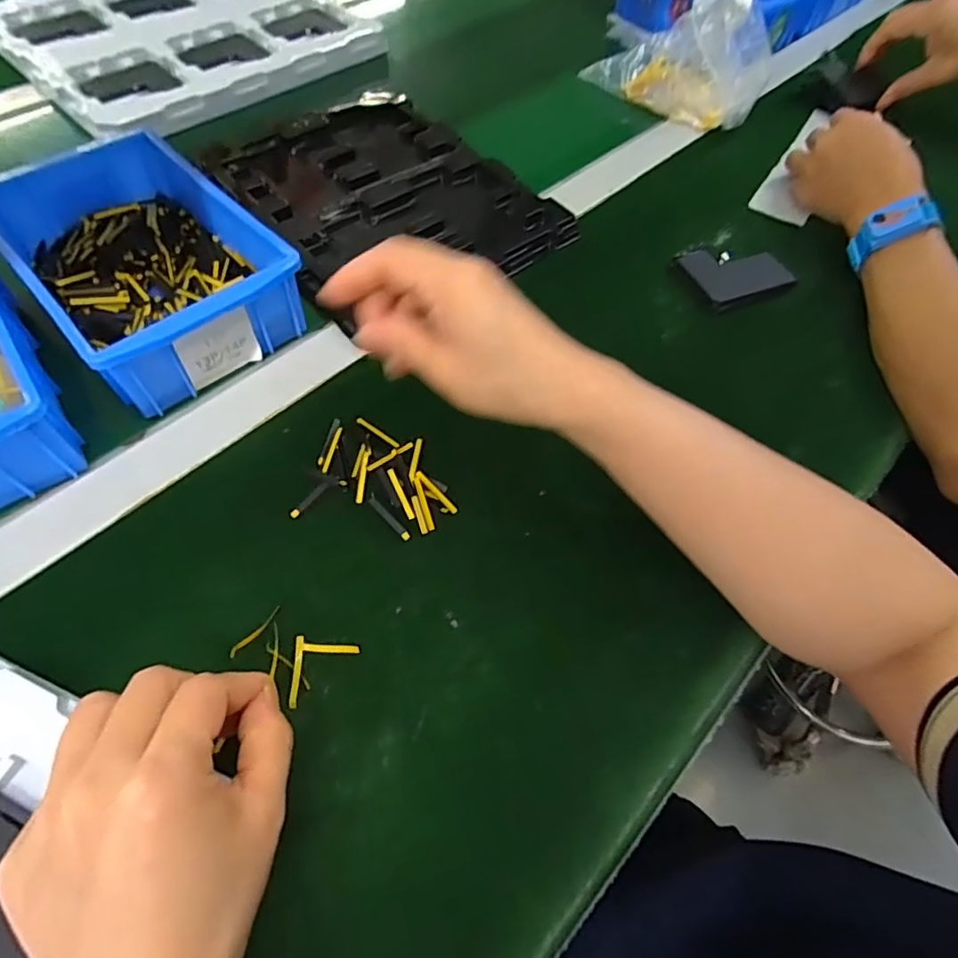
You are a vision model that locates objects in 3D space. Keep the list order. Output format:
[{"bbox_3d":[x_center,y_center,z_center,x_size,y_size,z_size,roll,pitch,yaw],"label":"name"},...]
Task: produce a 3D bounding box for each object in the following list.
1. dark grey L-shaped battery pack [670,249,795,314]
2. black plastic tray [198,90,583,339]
[{"bbox_3d":[0.208,-0.168,0.455,0.083,0.008,0.057,-18,67,-15],"label":"dark grey L-shaped battery pack"},{"bbox_3d":[-0.081,-0.246,0.481,0.221,0.019,0.259,-30,66,-19],"label":"black plastic tray"}]

